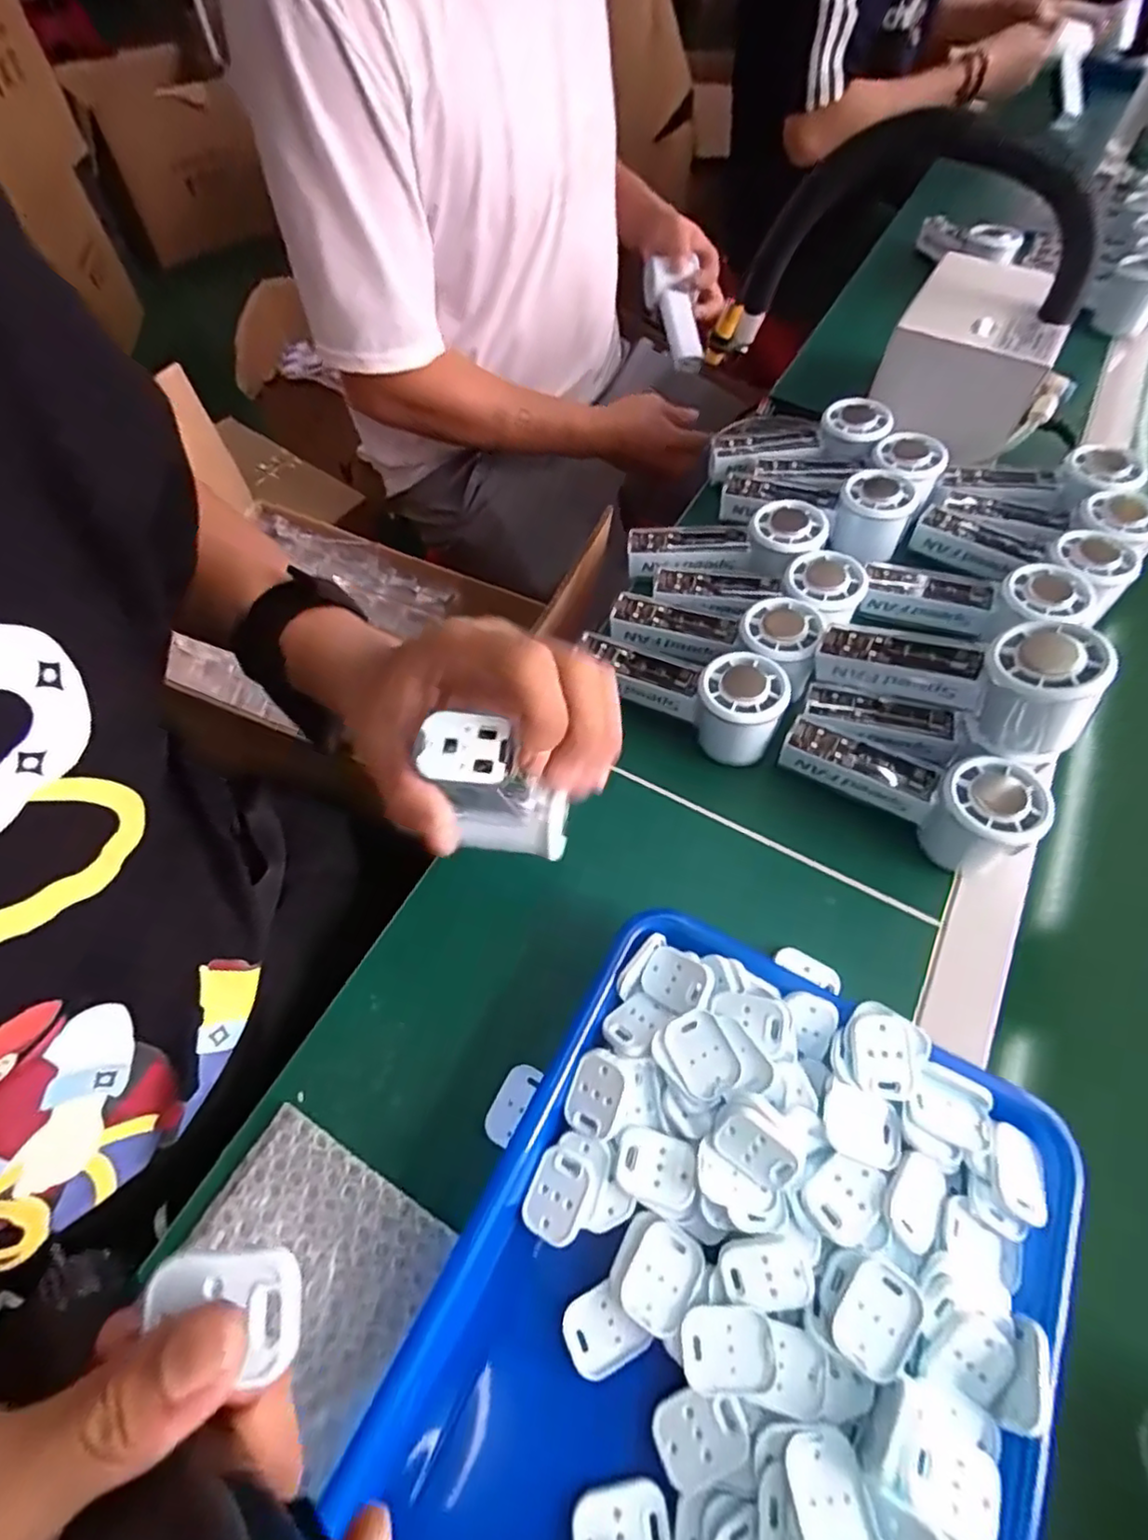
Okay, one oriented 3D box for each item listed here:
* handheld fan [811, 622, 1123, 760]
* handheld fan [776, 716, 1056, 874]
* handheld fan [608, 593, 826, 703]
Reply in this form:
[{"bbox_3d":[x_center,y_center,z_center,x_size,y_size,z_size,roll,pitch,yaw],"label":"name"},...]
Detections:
[{"bbox_3d":[0.231,-0.056,0.402,0.151,0.071,0.049,20,61,35],"label":"handheld fan"},{"bbox_3d":[0.211,0.005,0.415,0.144,0.057,0.052,36,67,17],"label":"handheld fan"},{"bbox_3d":[0.103,-0.095,0.482,0.153,0.051,0.065,13,61,23],"label":"handheld fan"}]

